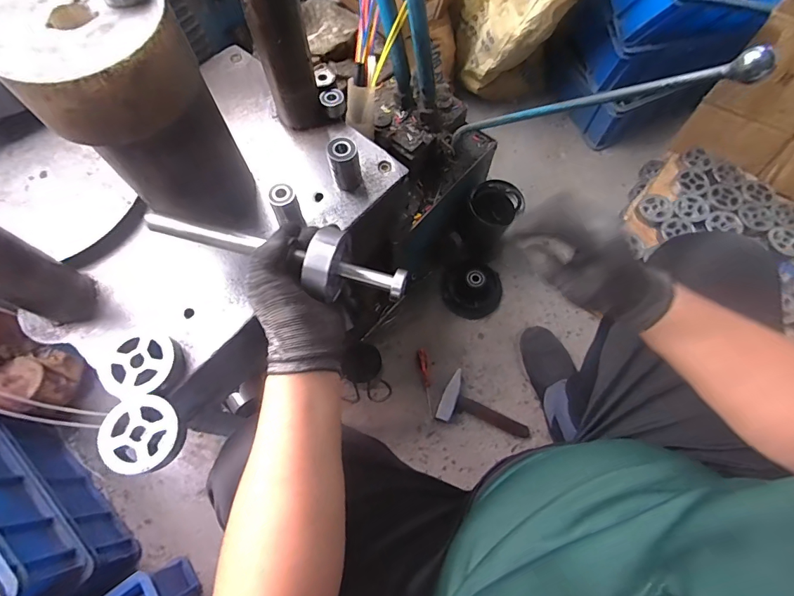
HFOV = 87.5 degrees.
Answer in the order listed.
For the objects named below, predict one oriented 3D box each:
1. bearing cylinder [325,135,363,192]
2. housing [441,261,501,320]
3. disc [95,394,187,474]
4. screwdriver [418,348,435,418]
[{"bbox_3d":[-0.068,-0.177,0.552,0.039,0.063,0.035,-8,69,-3],"label":"bearing cylinder"},{"bbox_3d":[0.179,-0.021,0.964,0.147,0.063,0.111,-7,69,-3],"label":"housing"},{"bbox_3d":[-0.273,0.144,0.445,0.080,0.025,0.075,0,69,0],"label":"disc"},{"bbox_3d":[0.067,0.184,0.910,0.019,0.018,0.148,-9,69,-3],"label":"screwdriver"}]

